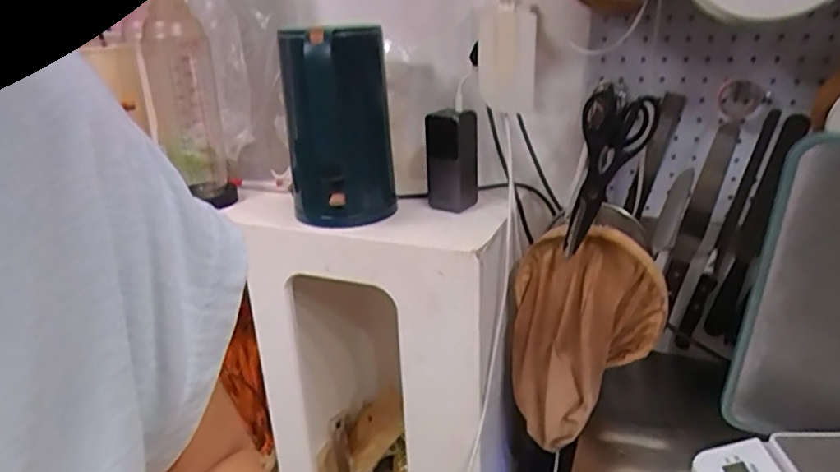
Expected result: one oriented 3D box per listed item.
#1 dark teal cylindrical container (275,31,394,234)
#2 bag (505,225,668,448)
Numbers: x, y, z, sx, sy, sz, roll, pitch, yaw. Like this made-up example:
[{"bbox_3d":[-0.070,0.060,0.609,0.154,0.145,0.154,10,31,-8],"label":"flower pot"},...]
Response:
[{"bbox_3d":[-0.096,-0.122,0.716,0.129,0.232,0.099,-6,23,-9],"label":"dark teal cylindrical container"},{"bbox_3d":[0.196,0.113,0.748,0.141,0.237,0.157,-10,23,-18],"label":"bag"}]

